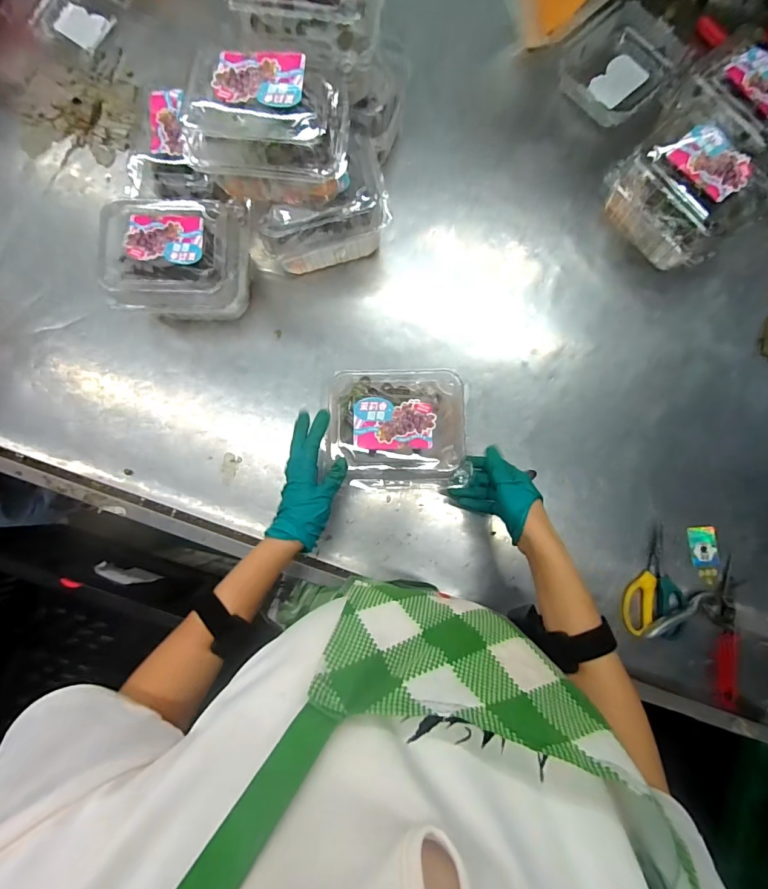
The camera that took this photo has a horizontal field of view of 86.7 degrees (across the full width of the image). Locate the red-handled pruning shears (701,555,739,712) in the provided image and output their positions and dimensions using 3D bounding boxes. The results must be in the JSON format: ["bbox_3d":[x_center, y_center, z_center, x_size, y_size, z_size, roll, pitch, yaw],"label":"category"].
[{"bbox_3d":[0.433,0.240,0.519,0.038,0.009,0.175,6,81,1],"label":"red-handled pruning shears"}]

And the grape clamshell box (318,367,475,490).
[{"bbox_3d":[0.018,-0.021,0.490,0.164,0.053,0.143,1,81,0],"label":"grape clamshell box"}]

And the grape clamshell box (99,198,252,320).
[{"bbox_3d":[-0.267,-0.250,0.555,0.175,0.113,0.168,1,81,0],"label":"grape clamshell box"}]

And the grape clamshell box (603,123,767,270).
[{"bbox_3d":[0.416,-0.347,0.557,0.165,0.118,0.170,-40,83,-5],"label":"grape clamshell box"}]

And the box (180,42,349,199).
[{"bbox_3d":[-0.127,-0.357,0.462,0.175,0.098,0.125,5,81,1],"label":"box"}]

